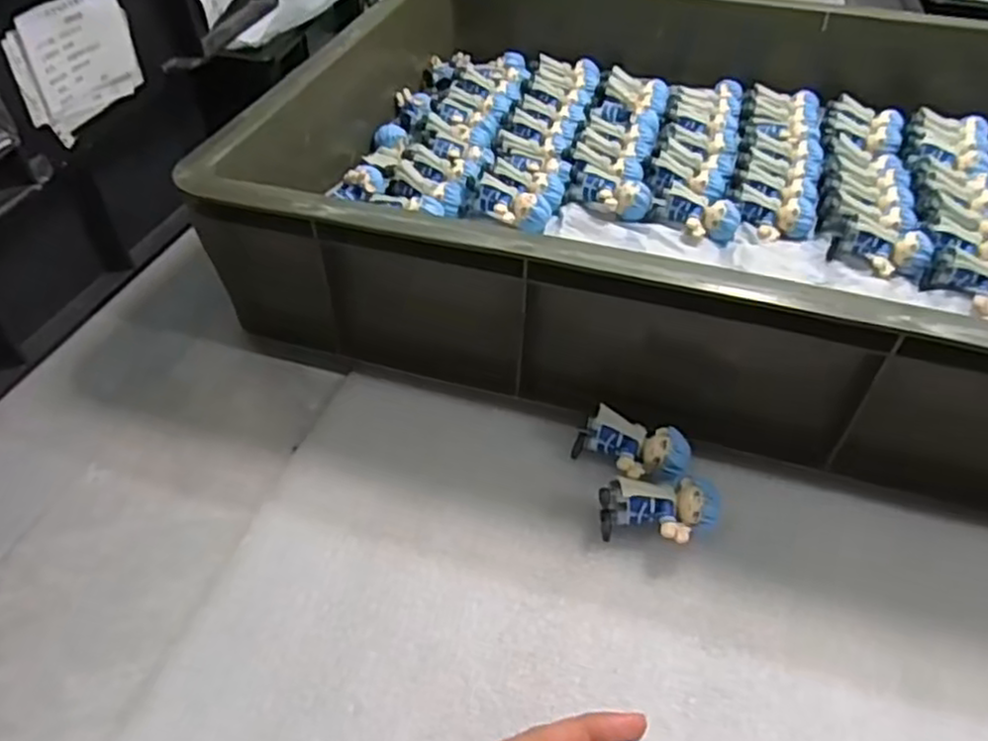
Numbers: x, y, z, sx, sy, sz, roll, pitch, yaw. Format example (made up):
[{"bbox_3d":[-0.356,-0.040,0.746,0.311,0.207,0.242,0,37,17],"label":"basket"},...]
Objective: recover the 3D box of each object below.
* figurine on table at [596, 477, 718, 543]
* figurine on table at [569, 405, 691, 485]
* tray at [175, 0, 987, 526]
[{"bbox_3d":[0.087,0.076,0.380,0.059,0.026,0.030,0,46,0],"label":"figurine on table"},{"bbox_3d":[0.078,0.046,0.411,0.062,0.026,0.034,22,50,20],"label":"figurine on table"},{"bbox_3d":[0.162,-0.153,0.527,0.598,0.122,0.451,14,48,13],"label":"tray"}]

